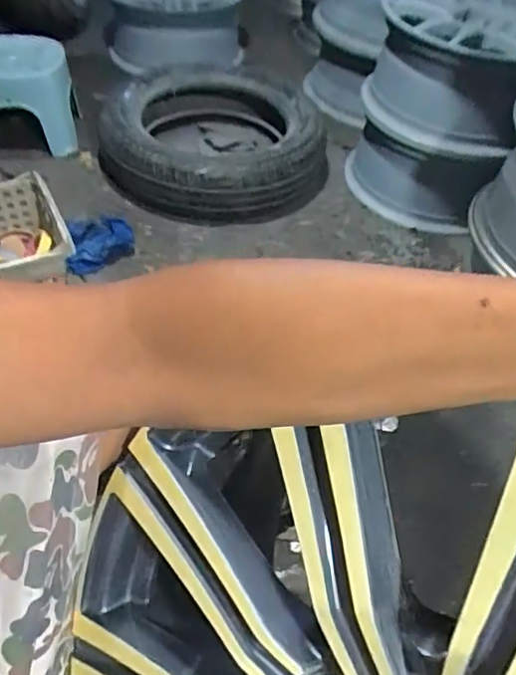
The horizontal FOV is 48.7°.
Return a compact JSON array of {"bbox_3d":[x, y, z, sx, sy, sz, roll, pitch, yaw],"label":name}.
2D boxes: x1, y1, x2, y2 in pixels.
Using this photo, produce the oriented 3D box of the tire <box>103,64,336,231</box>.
[{"bbox_3d":[-0.126,-0.540,1.490,0.554,0.161,0.585,-6,49,-10],"label":"tire"}]

